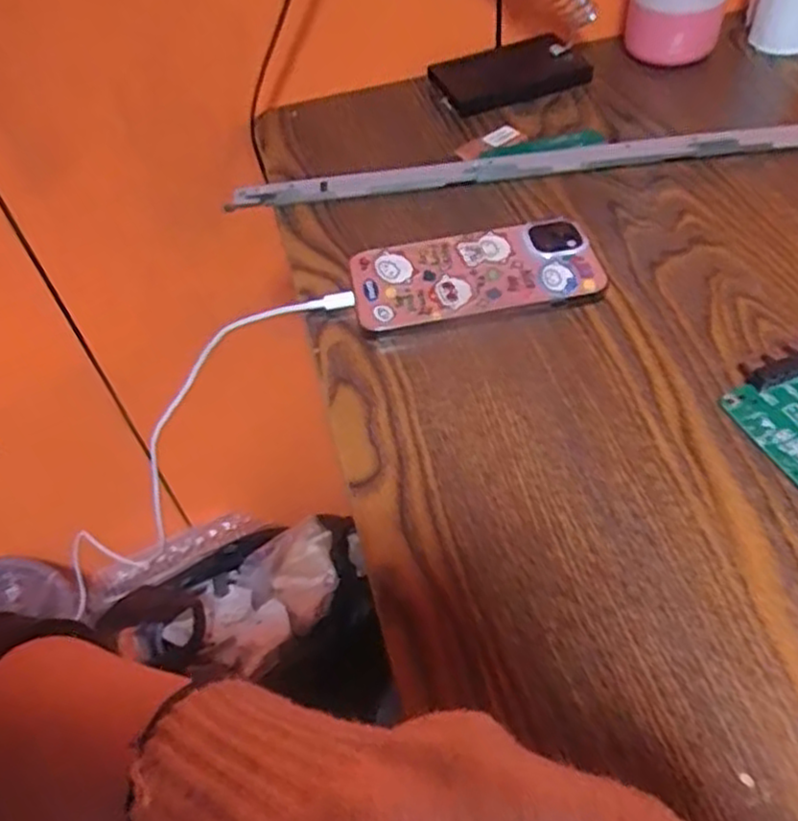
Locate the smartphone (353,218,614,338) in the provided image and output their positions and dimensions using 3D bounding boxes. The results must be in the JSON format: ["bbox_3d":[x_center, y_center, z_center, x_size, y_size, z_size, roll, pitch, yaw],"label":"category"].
[{"bbox_3d":[0.045,-0.081,0.433,0.143,0.016,0.069,-9,51,-1],"label":"smartphone"}]

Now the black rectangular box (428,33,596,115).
[{"bbox_3d":[0.086,-0.266,0.566,0.117,0.016,0.061,-18,52,-9],"label":"black rectangular box"}]

